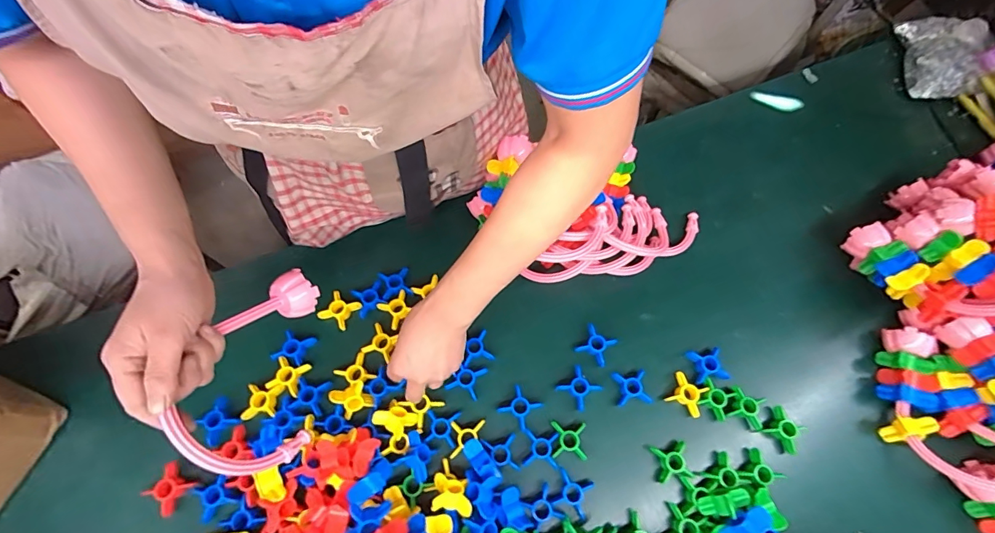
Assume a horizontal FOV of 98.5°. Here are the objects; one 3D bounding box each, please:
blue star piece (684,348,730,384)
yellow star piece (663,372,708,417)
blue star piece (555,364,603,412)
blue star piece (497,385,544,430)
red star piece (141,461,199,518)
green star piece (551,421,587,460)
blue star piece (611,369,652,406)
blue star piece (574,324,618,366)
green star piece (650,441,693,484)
[{"bbox_3d":[0.271,0.128,0.557,0.039,0.023,0.041,-10,68,-6],"label":"blue star piece"},{"bbox_3d":[0.240,0.162,0.543,0.039,0.018,0.040,29,69,10],"label":"yellow star piece"},{"bbox_3d":[0.103,0.155,0.545,0.043,0.020,0.042,-39,74,-17],"label":"blue star piece"},{"bbox_3d":[0.028,0.176,0.534,0.040,0.018,0.040,36,70,12],"label":"blue star piece"},{"bbox_3d":[-0.378,0.256,0.492,0.040,0.016,0.041,33,71,12],"label":"red star piece"},{"bbox_3d":[0.086,0.211,0.520,0.040,0.021,0.040,5,67,0],"label":"green star piece"},{"bbox_3d":[0.170,0.154,0.544,0.040,0.019,0.041,-4,67,-4],"label":"blue star piece"},{"bbox_3d":[0.130,0.104,0.567,0.042,0.020,0.042,36,70,12],"label":"blue star piece"},{"bbox_3d":[0.211,0.236,0.516,0.043,0.034,0.041,-9,68,-6],"label":"green star piece"}]

